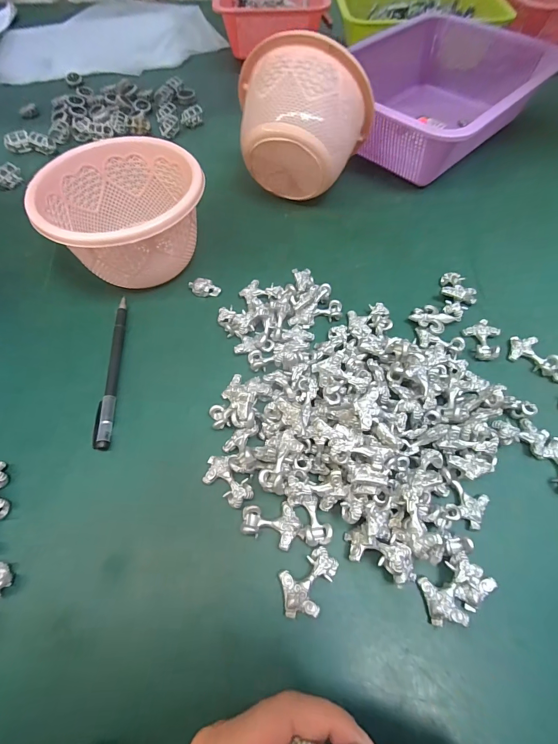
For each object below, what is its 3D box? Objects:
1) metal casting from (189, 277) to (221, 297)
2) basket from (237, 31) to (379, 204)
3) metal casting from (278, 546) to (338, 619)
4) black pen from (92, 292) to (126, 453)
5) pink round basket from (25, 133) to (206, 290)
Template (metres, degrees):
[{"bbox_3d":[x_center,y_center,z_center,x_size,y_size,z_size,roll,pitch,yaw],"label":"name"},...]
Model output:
[{"bbox_3d":[-0.075,-0.085,0.353,0.031,0.010,0.015,6,62,3],"label":"metal casting"},{"bbox_3d":[0.021,-0.261,0.382,0.144,0.131,0.085,14,62,8],"label":"basket"},{"bbox_3d":[0.020,0.135,0.224,0.042,0.013,0.029,-28,65,-14],"label":"metal casting"},{"bbox_3d":[-0.146,-0.006,0.308,0.012,0.008,0.149,-6,62,-3],"label":"black pen"},{"bbox_3d":[-0.143,-0.151,0.349,0.137,0.084,0.135,0,61,0],"label":"pink round basket"}]

